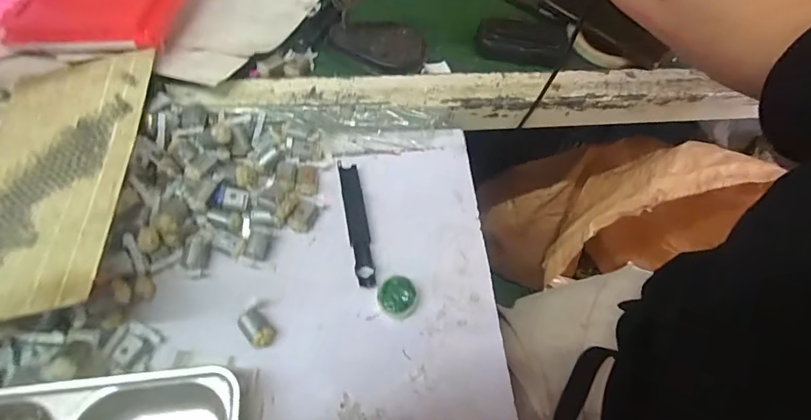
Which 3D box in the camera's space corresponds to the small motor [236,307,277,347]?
[{"bbox_3d":[-0.118,0.094,0.337,0.030,0.020,0.020,42,65,16],"label":"small motor"}]

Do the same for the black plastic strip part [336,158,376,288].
[{"bbox_3d":[-0.045,0.012,0.390,0.019,0.008,0.121,-8,63,-11],"label":"black plastic strip part"}]

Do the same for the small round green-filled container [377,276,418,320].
[{"bbox_3d":[-0.006,0.073,0.357,0.033,0.018,0.032,3,61,-5],"label":"small round green-filled container"}]

